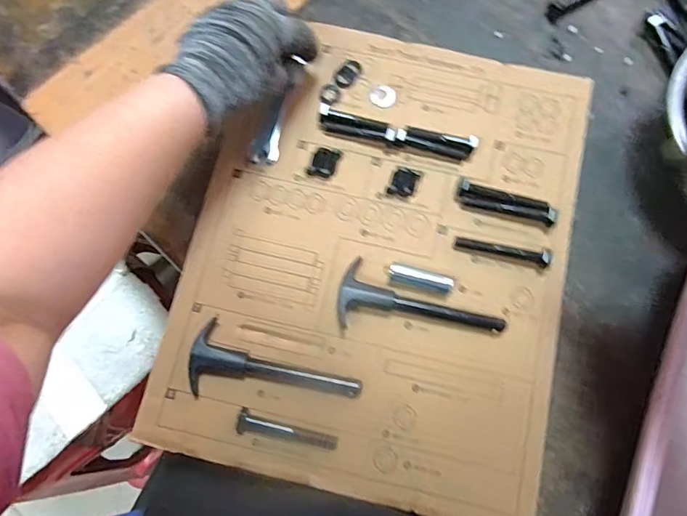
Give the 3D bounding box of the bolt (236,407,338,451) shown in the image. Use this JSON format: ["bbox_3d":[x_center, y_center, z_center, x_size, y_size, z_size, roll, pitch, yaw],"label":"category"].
[{"bbox_3d":[-0.042,0.130,0.361,0.075,0.010,0.017,13,76,4],"label":"bolt"}]

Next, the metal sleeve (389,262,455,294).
[{"bbox_3d":[0.061,0.016,0.383,0.049,0.016,0.014,14,76,4],"label":"metal sleeve"}]

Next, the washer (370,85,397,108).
[{"bbox_3d":[0.035,-0.141,0.419,0.022,0.004,0.021,0,76,0],"label":"washer"}]

